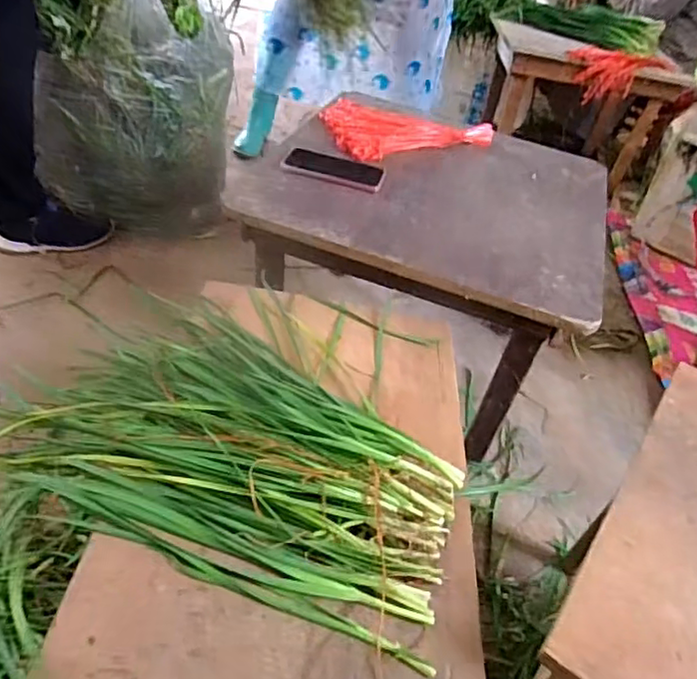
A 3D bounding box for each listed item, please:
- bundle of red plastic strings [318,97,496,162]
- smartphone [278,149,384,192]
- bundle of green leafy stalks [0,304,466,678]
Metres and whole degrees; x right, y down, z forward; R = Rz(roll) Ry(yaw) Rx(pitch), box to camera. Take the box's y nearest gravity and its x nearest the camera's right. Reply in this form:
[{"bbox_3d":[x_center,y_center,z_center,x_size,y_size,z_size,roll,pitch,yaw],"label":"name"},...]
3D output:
[{"bbox_3d":[0.108,-0.404,1.136,0.333,0.042,0.179,-18,48,-30],"label":"bundle of red plastic strings"},{"bbox_3d":[-0.025,-0.289,1.010,0.170,0.013,0.080,18,41,8],"label":"smartphone"},{"bbox_3d":[-0.099,0.100,0.612,0.457,0.056,0.298,24,42,15],"label":"bundle of green leafy stalks"}]

